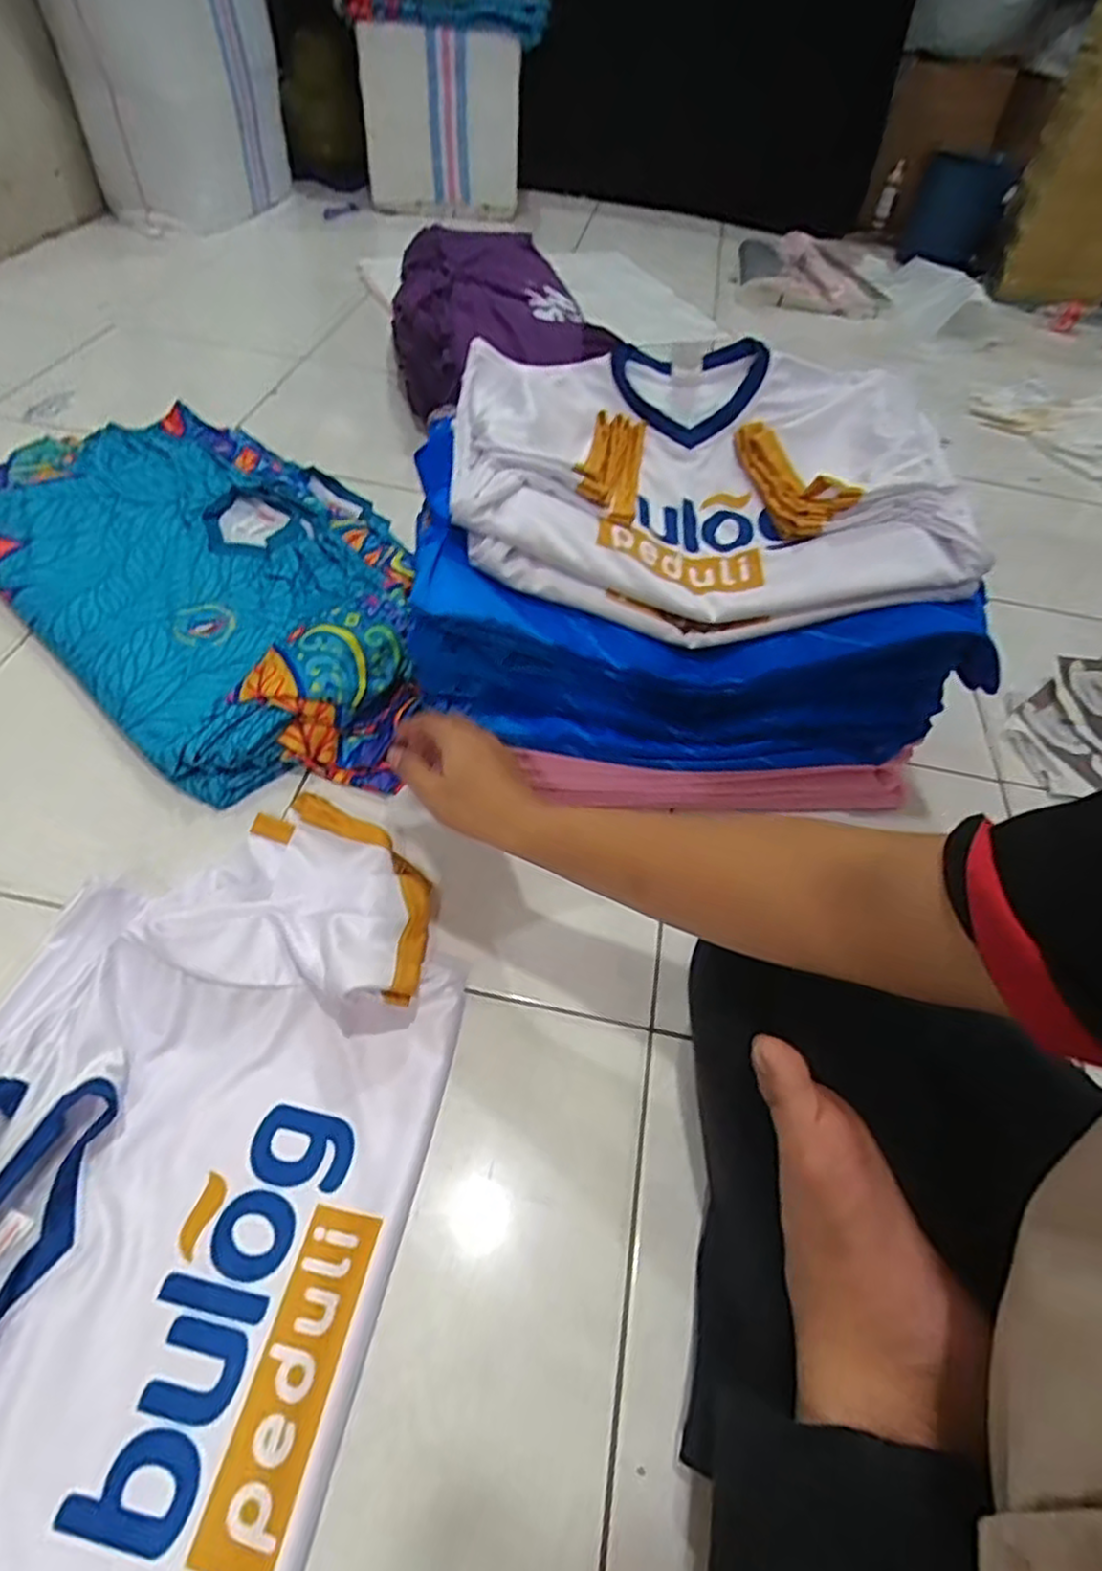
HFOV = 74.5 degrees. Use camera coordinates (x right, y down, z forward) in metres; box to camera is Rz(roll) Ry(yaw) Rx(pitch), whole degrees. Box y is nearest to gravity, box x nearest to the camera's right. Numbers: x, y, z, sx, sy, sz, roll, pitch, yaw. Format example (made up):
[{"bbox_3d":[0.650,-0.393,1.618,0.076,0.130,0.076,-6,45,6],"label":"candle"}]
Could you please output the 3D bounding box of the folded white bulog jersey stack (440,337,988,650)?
[{"bbox_3d":[0.144,-0.301,0.715,0.458,0.118,0.320,1,51,-6],"label":"folded white bulog jersey stack"}]

